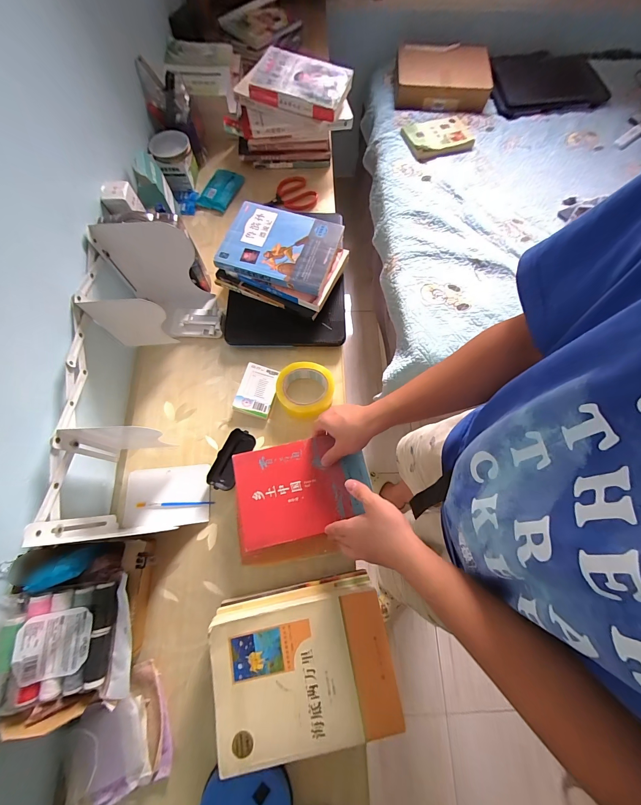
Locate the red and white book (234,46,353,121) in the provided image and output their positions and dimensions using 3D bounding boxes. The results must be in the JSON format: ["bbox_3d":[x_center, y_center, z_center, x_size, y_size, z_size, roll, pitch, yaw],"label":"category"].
[{"bbox_3d":[-0.064,-0.760,0.715,0.256,0.044,0.145,21,73,6],"label":"red and white book"}]

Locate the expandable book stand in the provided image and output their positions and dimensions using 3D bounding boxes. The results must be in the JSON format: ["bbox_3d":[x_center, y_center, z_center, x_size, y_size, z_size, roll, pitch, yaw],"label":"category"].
[{"bbox_3d":[-0.293,-0.040,0.529,0.178,0.195,0.493,-6,72,-3],"label":"expandable book stand"}]

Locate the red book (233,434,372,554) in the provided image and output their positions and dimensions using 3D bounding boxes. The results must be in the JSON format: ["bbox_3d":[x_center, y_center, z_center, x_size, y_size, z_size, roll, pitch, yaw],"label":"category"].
[{"bbox_3d":[-0.030,0.137,0.491,0.212,0.012,0.149,-11,72,-4],"label":"red book"}]

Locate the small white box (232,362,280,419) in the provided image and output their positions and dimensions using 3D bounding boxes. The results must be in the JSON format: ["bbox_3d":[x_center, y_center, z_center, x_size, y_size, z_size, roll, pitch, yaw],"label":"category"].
[{"bbox_3d":[-0.126,-0.025,0.603,0.074,0.017,0.101,16,72,5],"label":"small white box"}]

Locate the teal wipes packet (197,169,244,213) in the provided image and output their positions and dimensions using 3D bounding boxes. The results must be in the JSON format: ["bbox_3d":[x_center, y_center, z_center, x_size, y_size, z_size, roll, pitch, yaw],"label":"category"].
[{"bbox_3d":[-0.262,-0.554,0.777,0.084,0.021,0.119,16,72,5],"label":"teal wipes packet"}]

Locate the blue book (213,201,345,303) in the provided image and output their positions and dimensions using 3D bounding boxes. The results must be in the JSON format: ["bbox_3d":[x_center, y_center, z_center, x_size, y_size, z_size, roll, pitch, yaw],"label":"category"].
[{"bbox_3d":[-0.084,-0.320,0.618,0.222,0.029,0.173,19,73,6],"label":"blue book"}]

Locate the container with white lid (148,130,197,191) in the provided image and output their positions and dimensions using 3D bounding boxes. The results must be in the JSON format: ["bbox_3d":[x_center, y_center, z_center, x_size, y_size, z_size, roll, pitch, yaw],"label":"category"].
[{"bbox_3d":[-0.365,-0.605,0.760,0.100,0.092,0.084,-23,73,-8],"label":"container with white lid"}]

